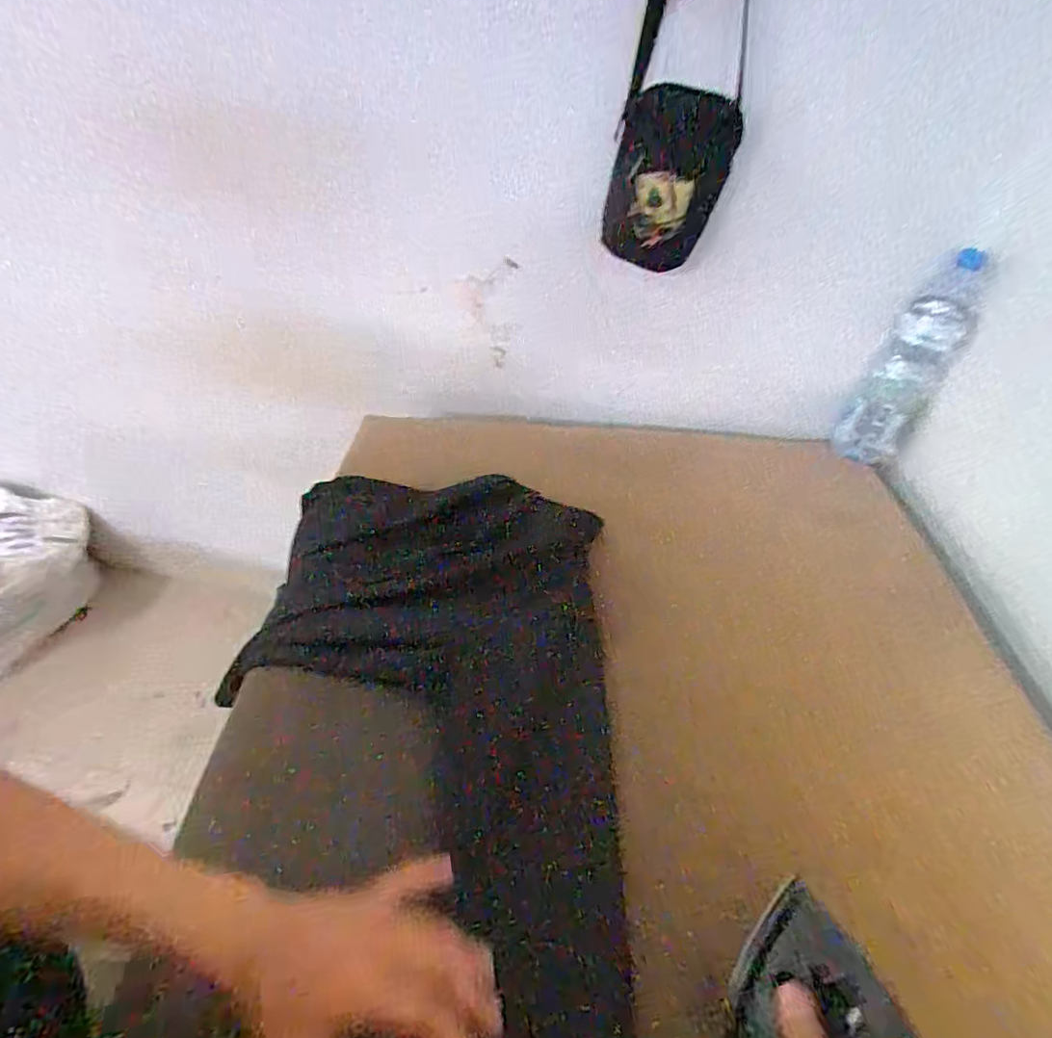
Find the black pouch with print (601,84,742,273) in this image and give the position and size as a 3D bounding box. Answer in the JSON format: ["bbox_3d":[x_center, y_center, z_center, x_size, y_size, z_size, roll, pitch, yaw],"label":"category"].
[{"bbox_3d":[0.193,-0.445,0.791,0.163,0.221,0.042,-3,52,-13],"label":"black pouch with print"}]

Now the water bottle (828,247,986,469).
[{"bbox_3d":[0.572,-0.229,0.889,0.084,0.304,0.083,-6,44,-10],"label":"water bottle"}]

